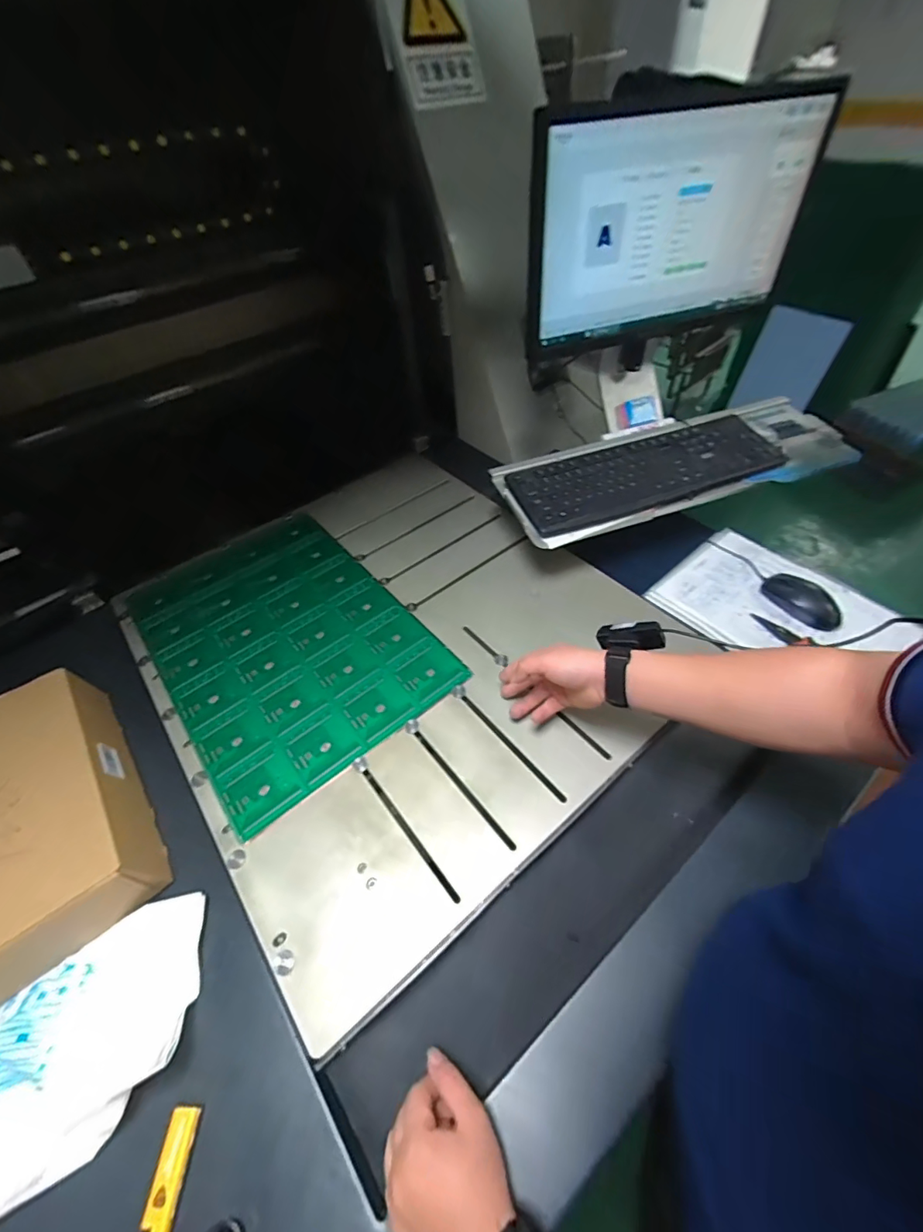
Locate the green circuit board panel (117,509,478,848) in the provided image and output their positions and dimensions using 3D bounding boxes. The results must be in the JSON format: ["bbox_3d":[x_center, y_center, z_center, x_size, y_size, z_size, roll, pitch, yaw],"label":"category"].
[{"bbox_3d":[-0.283,0.024,0.749,0.346,0.008,0.531,-35,54,-23],"label":"green circuit board panel"}]

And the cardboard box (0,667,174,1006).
[{"bbox_3d":[-0.518,0.244,0.526,0.271,0.079,0.322,-33,54,-21],"label":"cardboard box"}]

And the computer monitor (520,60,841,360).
[{"bbox_3d":[0.275,-0.525,0.644,0.380,0.260,0.061,-17,50,-10],"label":"computer monitor"}]

